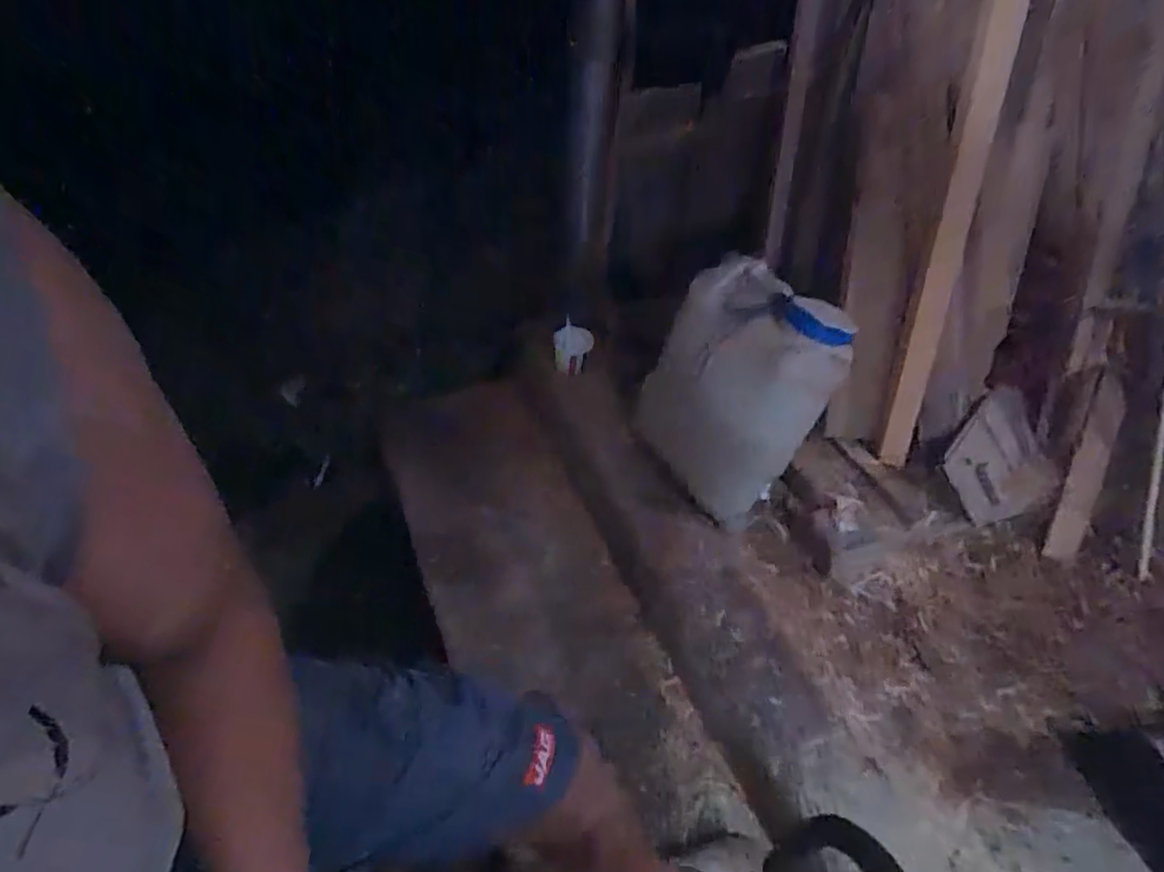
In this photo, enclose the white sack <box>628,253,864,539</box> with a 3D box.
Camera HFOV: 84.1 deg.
[{"bbox_3d":[0.297,-0.089,1.297,0.213,0.443,0.340,-18,48,-21],"label":"white sack"}]

